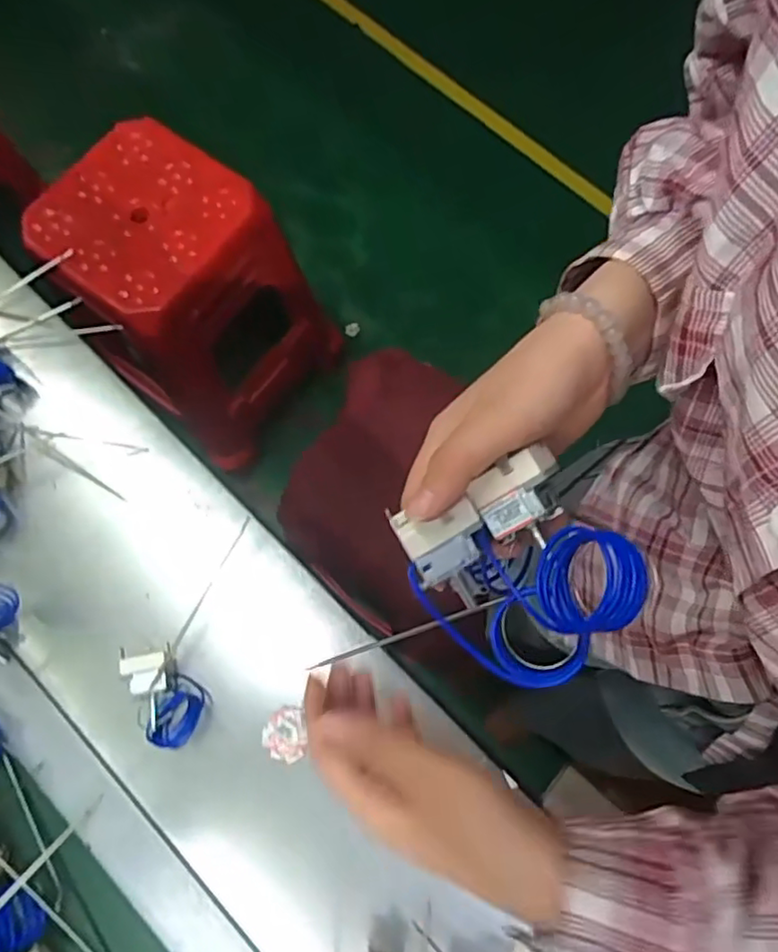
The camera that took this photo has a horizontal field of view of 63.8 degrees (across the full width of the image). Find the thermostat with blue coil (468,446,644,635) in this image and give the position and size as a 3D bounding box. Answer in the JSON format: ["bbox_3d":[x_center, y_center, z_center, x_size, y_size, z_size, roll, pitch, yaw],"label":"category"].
[{"bbox_3d":[0.072,0.030,0.274,0.048,0.024,0.080,-30,76,-9],"label":"thermostat with blue coil"}]

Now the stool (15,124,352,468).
[{"bbox_3d":[-0.333,-0.306,1.104,0.330,0.427,0.342,40,77,11],"label":"stool"}]

